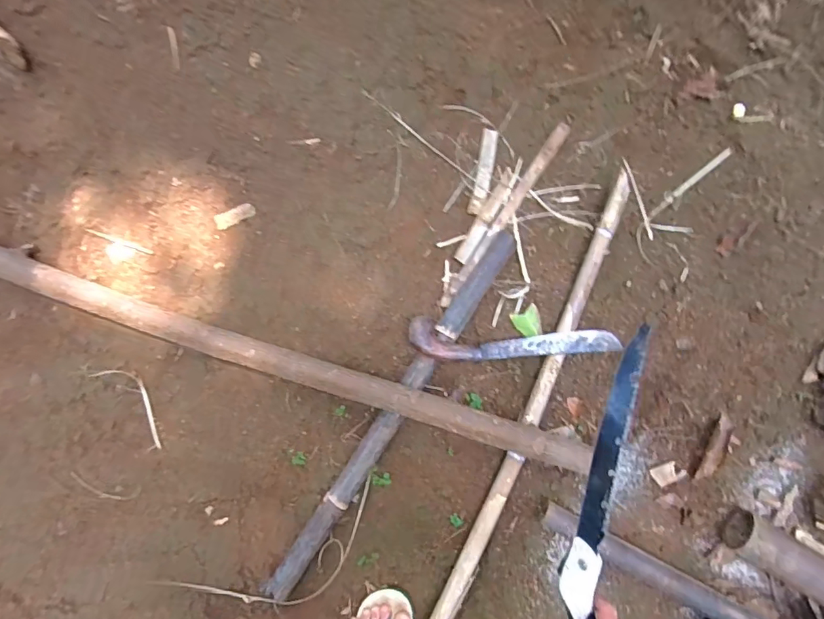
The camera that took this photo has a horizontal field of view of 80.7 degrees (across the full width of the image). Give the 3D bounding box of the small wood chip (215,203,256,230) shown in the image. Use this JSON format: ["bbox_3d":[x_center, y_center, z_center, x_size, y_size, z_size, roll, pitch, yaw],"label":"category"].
[{"bbox_3d":[-0.363,-0.192,0.995,0.086,0.008,0.032,-20,86,1],"label":"small wood chip"}]

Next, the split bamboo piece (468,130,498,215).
[{"bbox_3d":[0.145,-0.278,0.980,0.033,0.010,0.179,11,86,3],"label":"split bamboo piece"}]

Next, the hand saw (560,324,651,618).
[{"bbox_3d":[0.224,0.313,0.587,0.065,0.045,0.580,8,87,3],"label":"hand saw"}]

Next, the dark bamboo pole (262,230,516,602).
[{"bbox_3d":[-0.033,0.195,0.928,0.047,0.045,0.805,33,88,4],"label":"dark bamboo pole"}]

